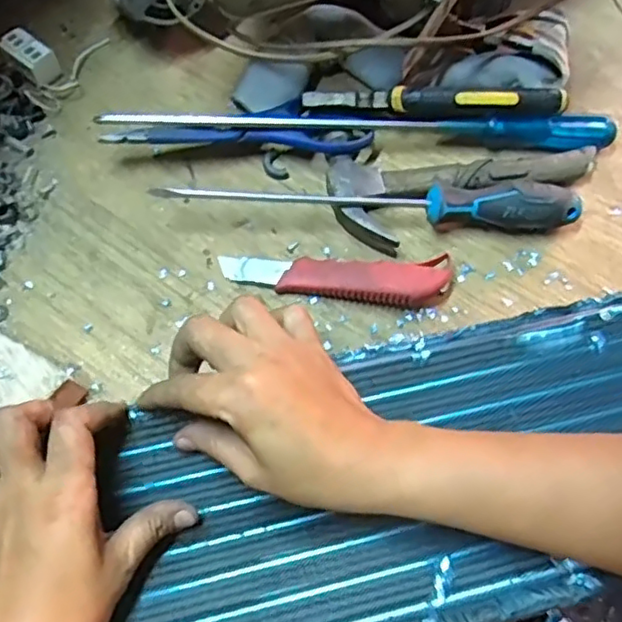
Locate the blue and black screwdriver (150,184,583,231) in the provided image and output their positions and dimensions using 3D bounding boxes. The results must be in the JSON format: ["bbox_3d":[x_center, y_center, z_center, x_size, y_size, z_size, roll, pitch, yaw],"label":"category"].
[{"bbox_3d":[0.042,-0.079,0.464,0.302,0.033,0.028,3,65,1],"label":"blue and black screwdriver"}]

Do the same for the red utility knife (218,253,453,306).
[{"bbox_3d":[0.018,-0.028,0.440,0.160,0.030,0.040,6,65,2],"label":"red utility knife"}]

